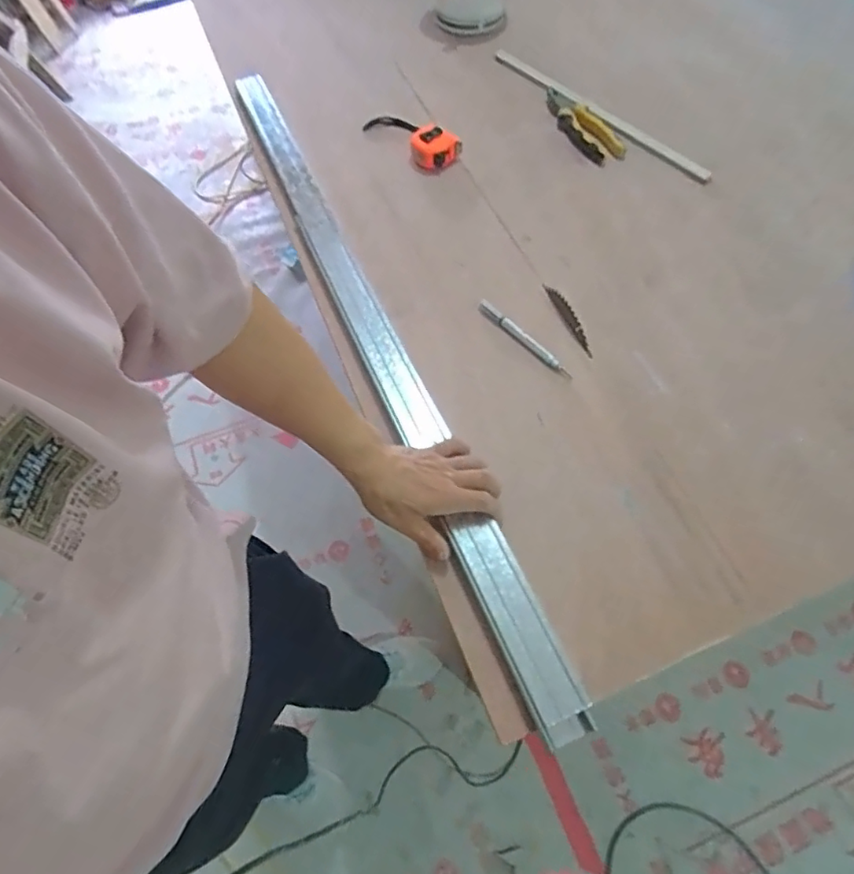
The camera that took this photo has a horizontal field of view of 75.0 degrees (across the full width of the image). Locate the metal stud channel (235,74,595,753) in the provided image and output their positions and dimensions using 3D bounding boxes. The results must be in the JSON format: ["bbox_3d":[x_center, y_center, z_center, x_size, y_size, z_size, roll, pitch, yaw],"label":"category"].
[{"bbox_3d":[-0.083,-0.166,0.731,0.057,0.023,1.073,-21,63,-11],"label":"metal stud channel"}]

